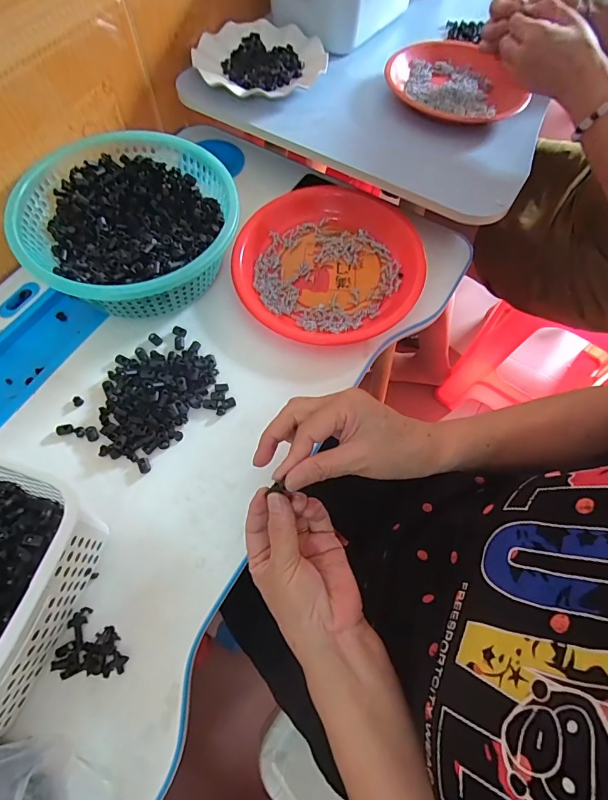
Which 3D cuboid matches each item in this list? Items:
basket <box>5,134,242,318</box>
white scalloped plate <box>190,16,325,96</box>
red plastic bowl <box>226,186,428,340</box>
[{"bbox_3d":[-0.199,-0.199,0.491,0.228,0.072,0.227,1,65,-2],"label":"basket"},{"bbox_3d":[-0.061,-0.480,0.601,0.179,0.020,0.172,1,65,-2],"label":"white scalloped plate"},{"bbox_3d":[0.030,-0.167,0.519,0.230,0.030,0.212,1,65,-2],"label":"red plastic bowl"}]

